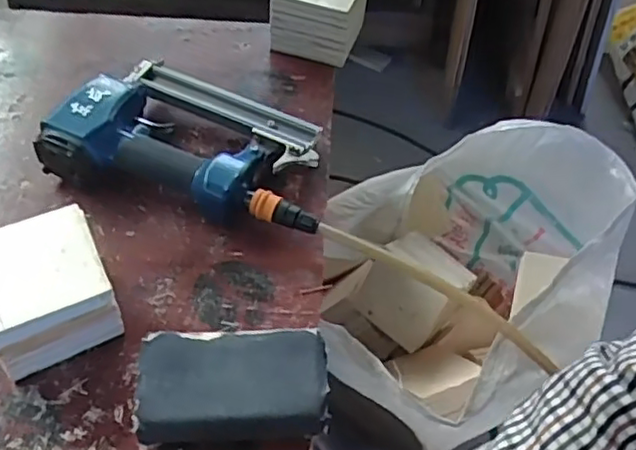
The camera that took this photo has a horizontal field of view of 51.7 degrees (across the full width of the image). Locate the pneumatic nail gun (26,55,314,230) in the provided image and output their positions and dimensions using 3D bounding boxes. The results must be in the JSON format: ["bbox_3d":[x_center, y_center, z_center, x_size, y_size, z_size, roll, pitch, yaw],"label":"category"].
[{"bbox_3d":[-0.113,-0.081,0.631,0.259,0.060,0.150,16,55,7],"label":"pneumatic nail gun"}]

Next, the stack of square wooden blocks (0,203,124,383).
[{"bbox_3d":[-0.211,0.053,0.514,0.090,0.078,0.094,-21,59,-18],"label":"stack of square wooden blocks"}]

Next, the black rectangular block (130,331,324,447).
[{"bbox_3d":[-0.063,0.119,0.491,0.135,0.045,0.075,0,55,-4],"label":"black rectangular block"}]

